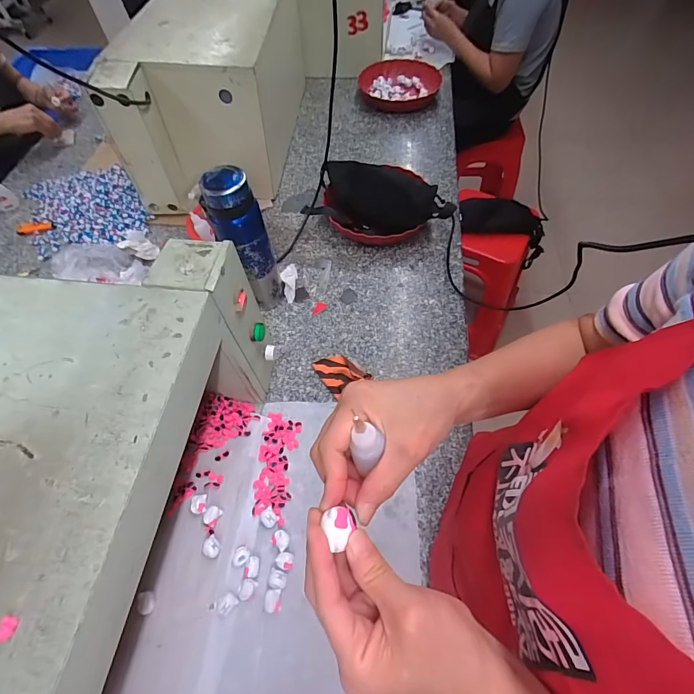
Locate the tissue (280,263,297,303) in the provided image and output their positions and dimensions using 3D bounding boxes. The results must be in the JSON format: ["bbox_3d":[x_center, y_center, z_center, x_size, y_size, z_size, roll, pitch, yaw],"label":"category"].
[{"bbox_3d":[-0.119,-0.137,0.780,0.028,0.030,0.092,0,59,2],"label":"tissue"}]

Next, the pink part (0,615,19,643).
[{"bbox_3d":[-0.237,0.195,0.262,0.010,0.008,0.016,-10,58,-2],"label":"pink part"}]

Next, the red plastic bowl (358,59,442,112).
[{"bbox_3d":[0.152,-0.776,1.127,0.221,0.058,0.222,-1,59,1],"label":"red plastic bowl"}]

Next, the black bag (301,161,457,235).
[{"bbox_3d":[0.059,-0.335,0.835,0.308,0.058,0.202,-4,59,0],"label":"black bag"}]

